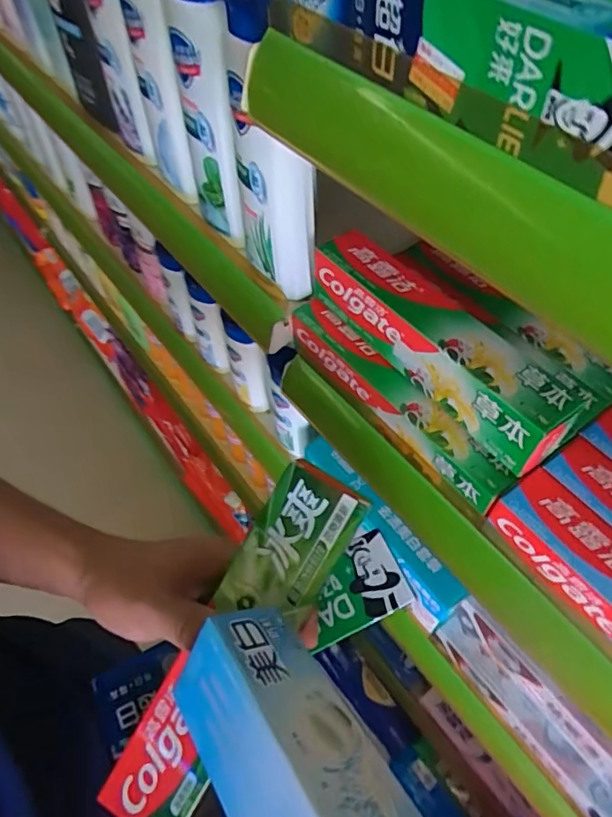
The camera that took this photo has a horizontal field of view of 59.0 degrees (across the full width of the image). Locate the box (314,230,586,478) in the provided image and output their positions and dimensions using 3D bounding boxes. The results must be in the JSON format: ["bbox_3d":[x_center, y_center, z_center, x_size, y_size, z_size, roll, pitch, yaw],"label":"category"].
[{"bbox_3d":[0.084,-0.046,0.364,0.041,0.045,0.205,-34,61,-19],"label":"box"}]

